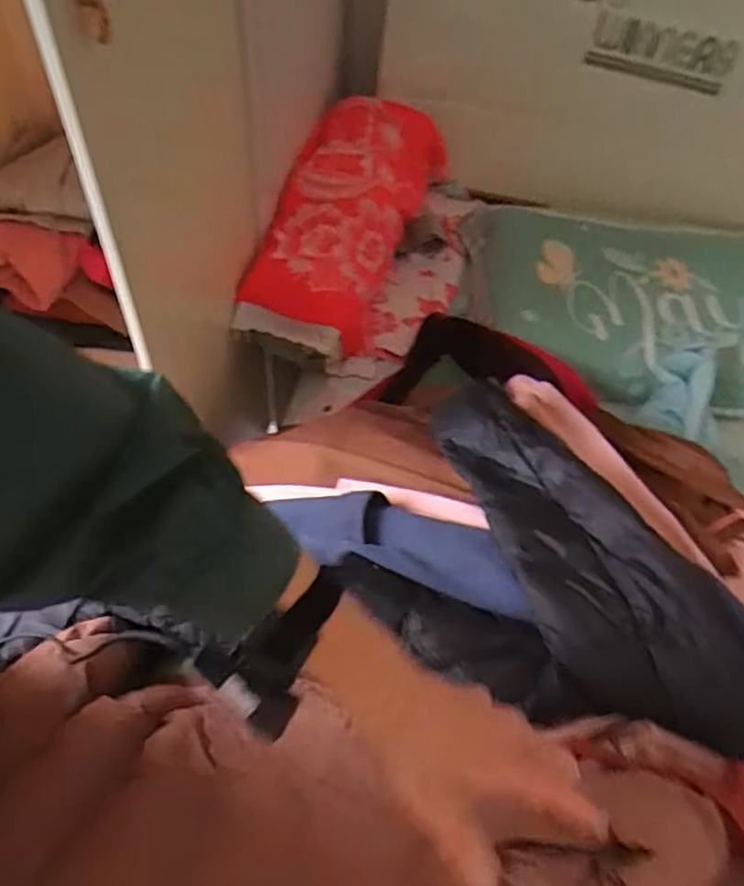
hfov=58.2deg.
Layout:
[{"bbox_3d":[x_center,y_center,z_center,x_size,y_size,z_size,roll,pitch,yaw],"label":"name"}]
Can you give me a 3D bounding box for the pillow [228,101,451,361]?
[{"bbox_3d":[-0.047,-0.390,1.204,0.224,0.213,0.533,17,56,6],"label":"pillow"}]

